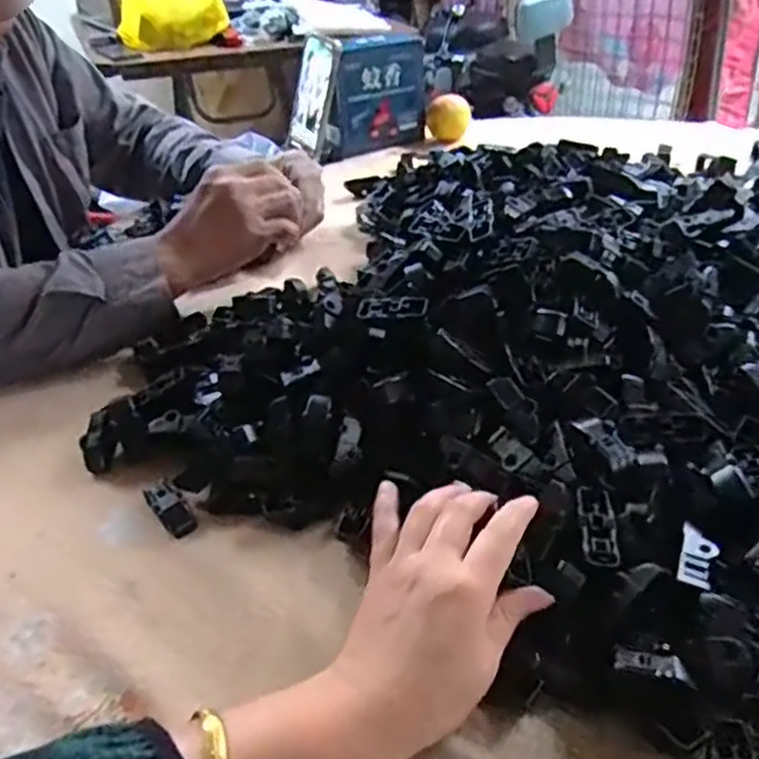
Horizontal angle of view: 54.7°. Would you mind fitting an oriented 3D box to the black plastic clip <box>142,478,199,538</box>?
[{"bbox_3d":[-0.131,0.082,0.461,0.017,0.009,0.041,-30,67,-34],"label":"black plastic clip"}]

